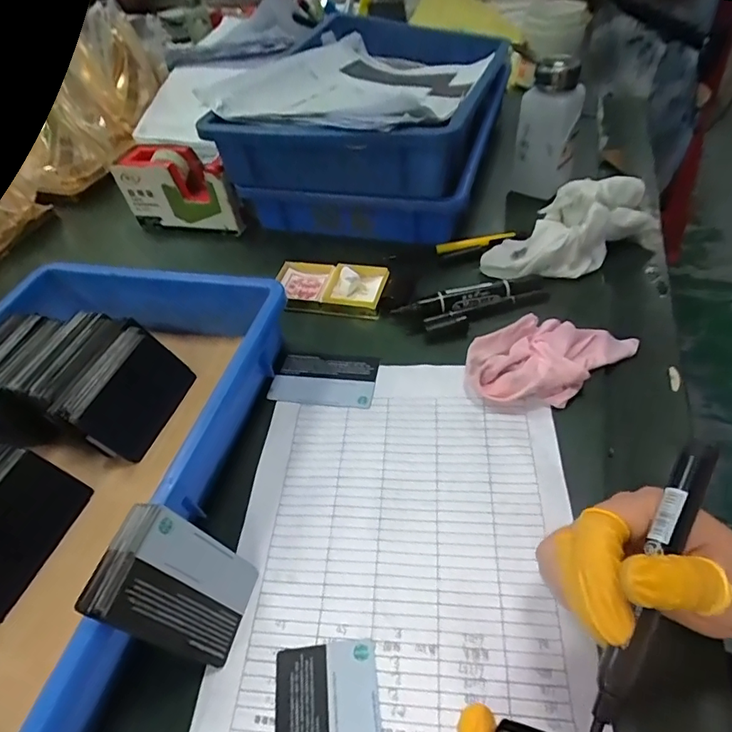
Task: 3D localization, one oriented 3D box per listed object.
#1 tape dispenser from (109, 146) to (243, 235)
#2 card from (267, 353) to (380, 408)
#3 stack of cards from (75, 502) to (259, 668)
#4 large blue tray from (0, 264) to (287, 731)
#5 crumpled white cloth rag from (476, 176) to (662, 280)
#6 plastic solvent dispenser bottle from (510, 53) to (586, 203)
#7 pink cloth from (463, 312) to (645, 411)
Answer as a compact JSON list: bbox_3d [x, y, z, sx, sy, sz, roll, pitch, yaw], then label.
[{"bbox_3d":[-0.204,-0.201,0.551,0.142,0.075,0.051,7,50,14],"label":"tape dispenser"},{"bbox_3d":[-0.033,0.009,0.396,0.082,0.004,0.051,5,50,12],"label":"card"},{"bbox_3d":[-0.098,0.117,0.259,0.014,0.089,0.055,-9,45,31],"label":"stack of cards"},{"bbox_3d":[-0.222,0.071,0.322,0.246,0.055,0.359,6,50,13],"label":"large blue tray"},{"bbox_3d":[0.198,-0.133,0.455,0.171,0.058,0.083,-31,52,-18],"label":"crumpled white cloth rag"},{"bbox_3d":[0.182,-0.241,0.488,0.055,0.122,0.043,9,51,16],"label":"plastic solvent dispenser bottle"},{"bbox_3d":[0.145,-0.012,0.375,0.135,0.026,0.072,-29,51,-17],"label":"pink cloth"}]

